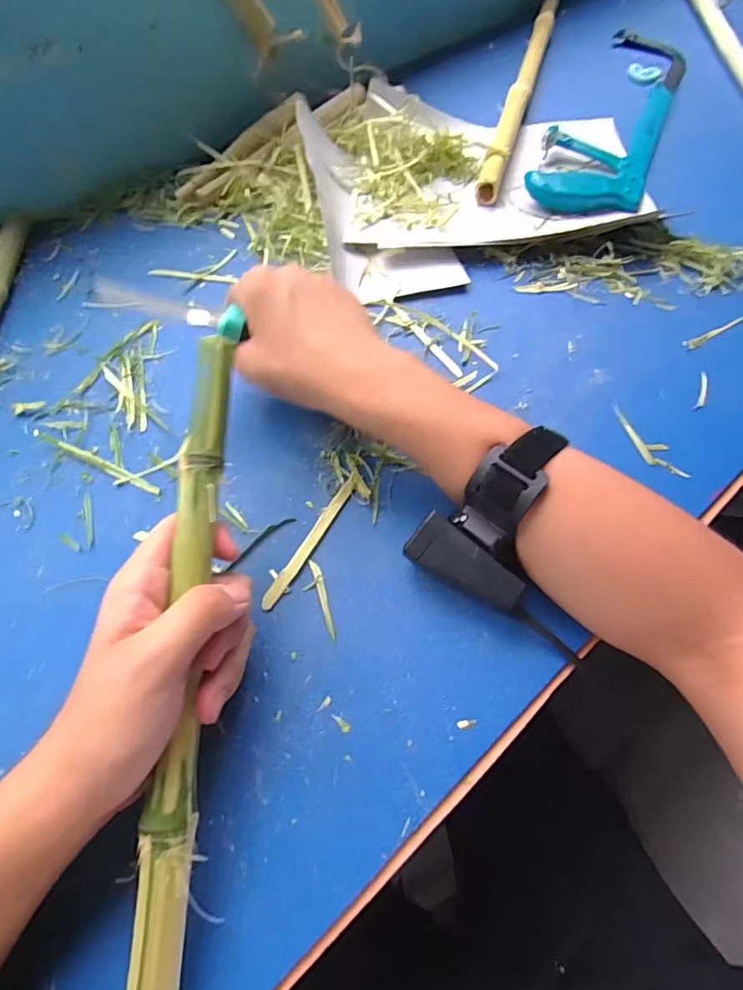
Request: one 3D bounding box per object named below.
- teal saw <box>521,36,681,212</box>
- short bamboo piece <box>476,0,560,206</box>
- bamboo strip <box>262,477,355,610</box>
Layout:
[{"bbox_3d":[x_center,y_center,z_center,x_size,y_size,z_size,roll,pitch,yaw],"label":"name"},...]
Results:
[{"bbox_3d":[0.273,-0.429,0.544,0.108,0.021,0.405,22,66,12],"label":"teal saw"},{"bbox_3d":[0.180,-0.487,0.576,0.024,0.022,0.463,16,64,9],"label":"short bamboo piece"},{"bbox_3d":[-0.039,0.030,0.319,0.009,0.004,0.100,27,67,14],"label":"bamboo strip"}]

